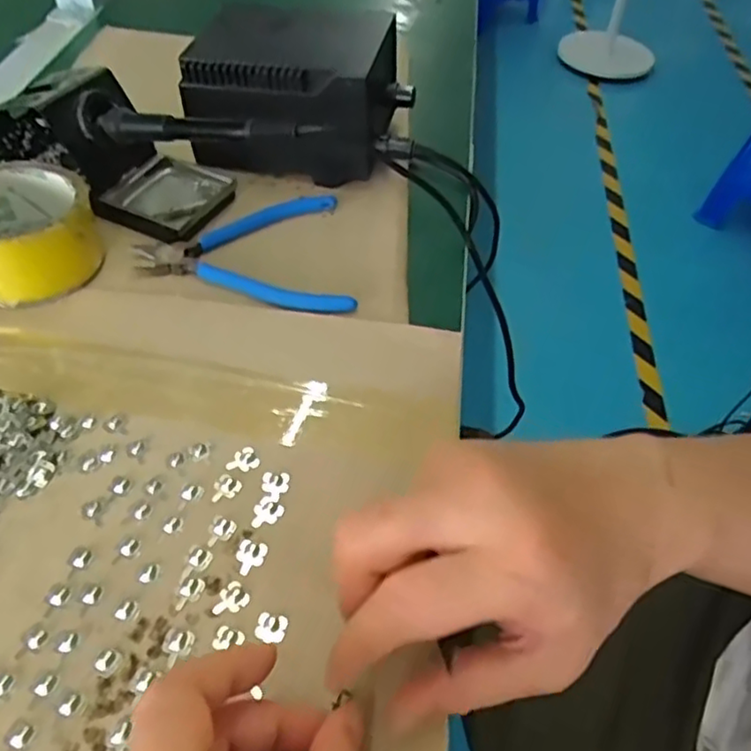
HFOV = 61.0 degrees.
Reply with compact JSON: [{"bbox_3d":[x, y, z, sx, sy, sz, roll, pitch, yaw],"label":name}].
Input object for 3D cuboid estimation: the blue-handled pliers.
[{"bbox_3d":[-0.077,-0.092,0.435,0.145,0.008,0.105,12,51,4],"label":"blue-handled pliers"}]

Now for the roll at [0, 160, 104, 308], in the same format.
[{"bbox_3d":[-0.218,-0.092,0.397,0.082,0.043,0.083,3,51,-3],"label":"roll"}]

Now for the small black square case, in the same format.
[{"bbox_3d":[-0.151,-0.129,0.454,0.080,0.012,0.074,21,52,12],"label":"small black square case"}]

